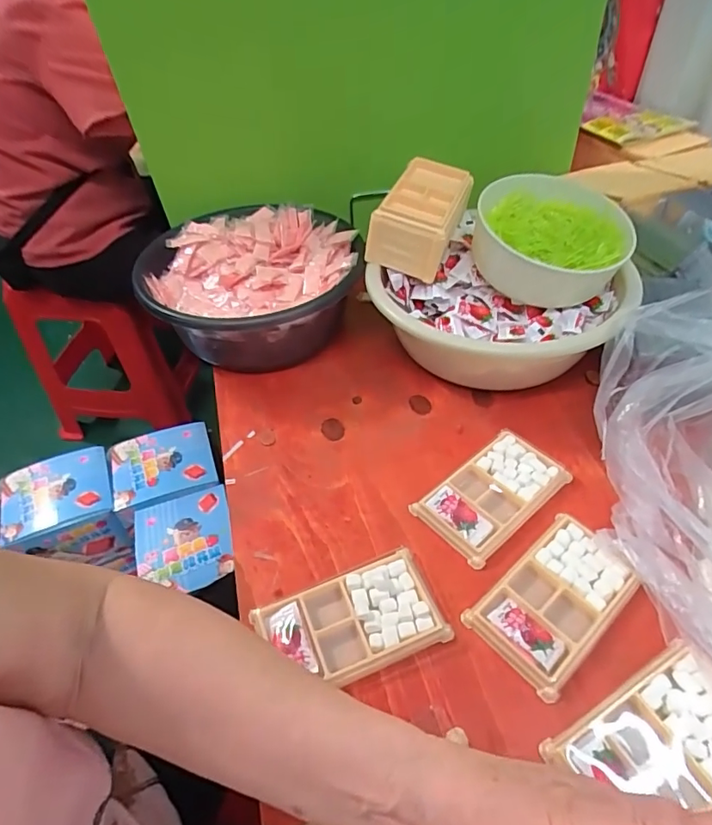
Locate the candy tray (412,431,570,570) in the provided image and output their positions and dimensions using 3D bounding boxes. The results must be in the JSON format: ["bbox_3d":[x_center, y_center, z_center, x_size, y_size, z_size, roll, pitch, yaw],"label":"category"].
[{"bbox_3d":[0.126,0.072,0.463,0.133,0.013,0.073,-35,54,-25],"label":"candy tray"}]

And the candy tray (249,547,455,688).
[{"bbox_3d":[-0.003,0.162,0.389,0.129,0.016,0.075,-18,48,-12],"label":"candy tray"}]

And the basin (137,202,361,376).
[{"bbox_3d":[-0.123,-0.144,0.622,0.250,0.113,0.236,-2,47,2],"label":"basin"}]

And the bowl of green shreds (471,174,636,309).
[{"bbox_3d":[0.210,-0.190,0.557,0.152,0.082,0.160,-2,47,2],"label":"bowl of green shreds"}]

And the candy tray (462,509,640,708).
[{"bbox_3d":[0.156,0.143,0.394,0.127,0.012,0.074,-34,54,-25],"label":"candy tray"}]

